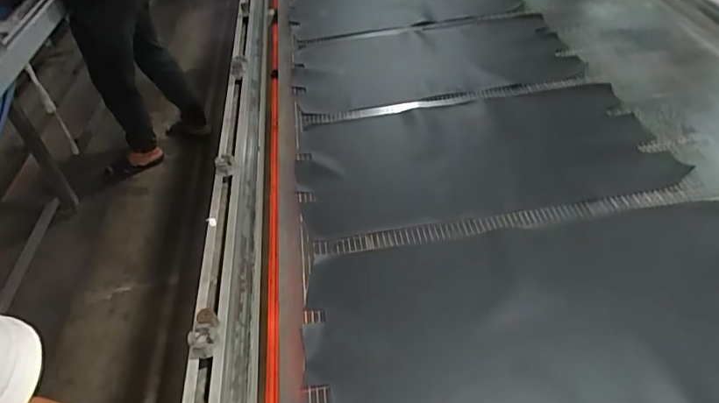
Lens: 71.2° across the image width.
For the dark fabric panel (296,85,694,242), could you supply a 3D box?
[{"bbox_3d":[0.230,-0.102,0.990,0.688,0.026,0.362,-8,42,-6],"label":"dark fabric panel"}]

